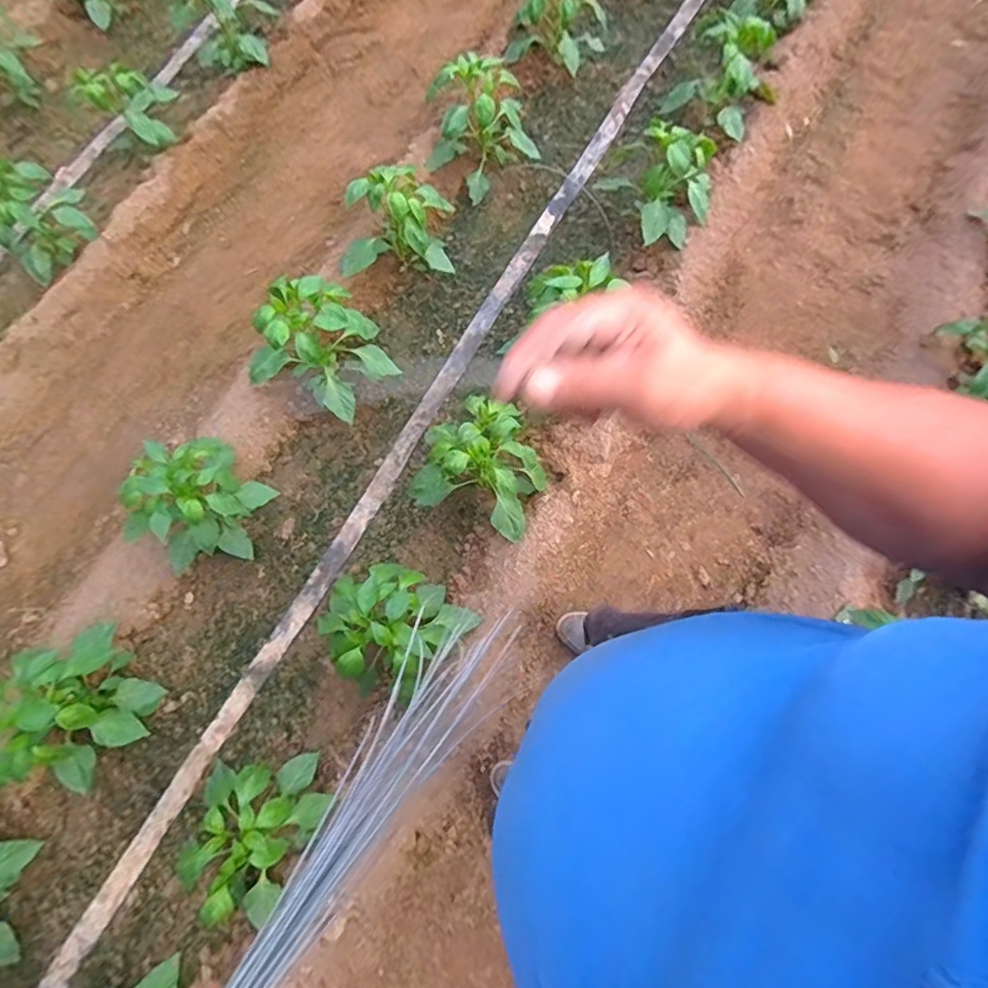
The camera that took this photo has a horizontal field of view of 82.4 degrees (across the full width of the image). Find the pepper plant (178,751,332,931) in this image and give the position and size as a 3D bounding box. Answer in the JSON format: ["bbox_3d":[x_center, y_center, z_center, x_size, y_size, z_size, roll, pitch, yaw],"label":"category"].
[{"bbox_3d":[-0.531,0.727,1.193,0.251,0.229,0.292,-1,74,2],"label":"pepper plant"}]

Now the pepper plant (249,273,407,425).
[{"bbox_3d":[-0.433,-0.342,1.406,0.273,0.315,0.294,-1,74,2],"label":"pepper plant"}]

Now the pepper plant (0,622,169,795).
[{"bbox_3d":[-0.930,0.480,1.245,0.272,0.288,0.293,-1,74,2],"label":"pepper plant"}]

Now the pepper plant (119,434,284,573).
[{"bbox_3d":[-0.712,0.007,1.323,0.277,0.262,0.282,-1,74,2],"label":"pepper plant"}]

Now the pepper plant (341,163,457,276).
[{"bbox_3d":[-0.262,-0.719,1.497,0.285,0.241,0.204,-6,74,1],"label":"pepper plant"}]

